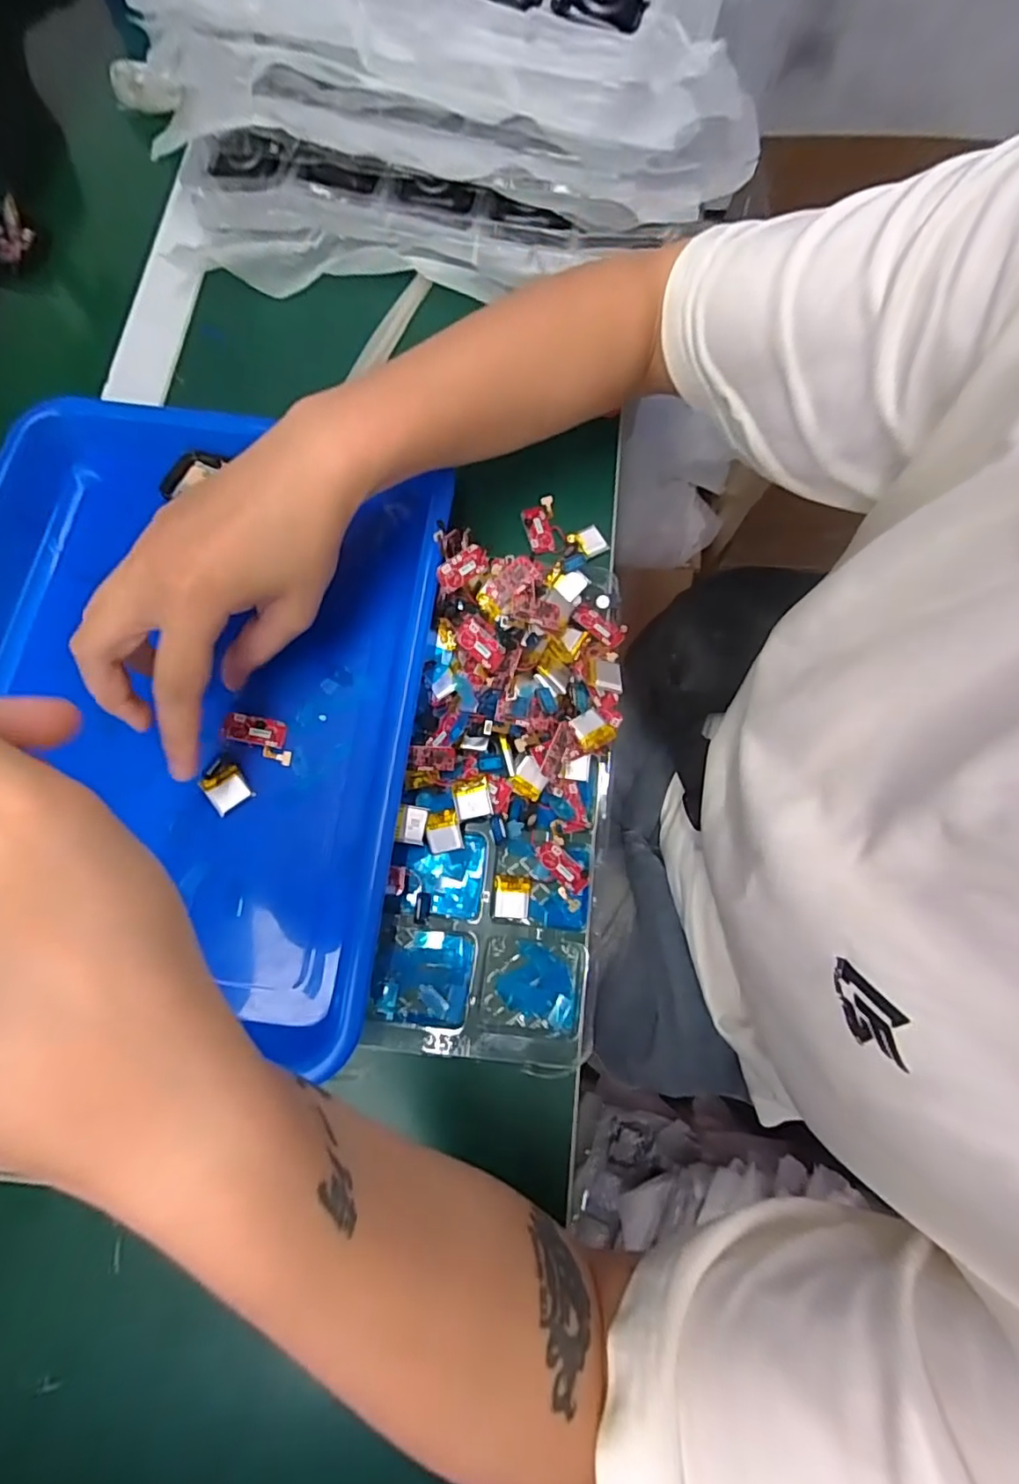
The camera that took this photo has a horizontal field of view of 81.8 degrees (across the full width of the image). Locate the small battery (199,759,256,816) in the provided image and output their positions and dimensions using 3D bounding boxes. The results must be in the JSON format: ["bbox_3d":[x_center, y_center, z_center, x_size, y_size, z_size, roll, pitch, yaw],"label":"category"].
[{"bbox_3d":[-0.141,0.021,0.289,0.019,0.006,0.023,-38,78,-9],"label":"small battery"}]

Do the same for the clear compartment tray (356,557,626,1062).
[{"bbox_3d":[0.000,0.025,0.299,0.106,0.038,0.249,8,75,2],"label":"clear compartment tray"}]

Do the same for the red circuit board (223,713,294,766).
[{"bbox_3d":[-0.127,-0.002,0.298,0.034,0.004,0.021,13,76,-16],"label":"red circuit board"}]

